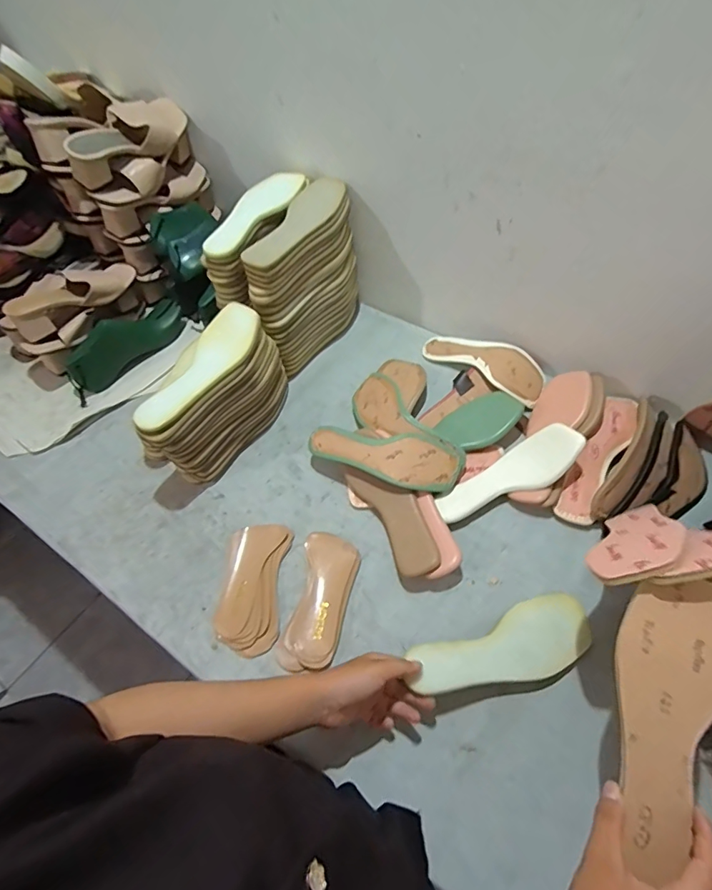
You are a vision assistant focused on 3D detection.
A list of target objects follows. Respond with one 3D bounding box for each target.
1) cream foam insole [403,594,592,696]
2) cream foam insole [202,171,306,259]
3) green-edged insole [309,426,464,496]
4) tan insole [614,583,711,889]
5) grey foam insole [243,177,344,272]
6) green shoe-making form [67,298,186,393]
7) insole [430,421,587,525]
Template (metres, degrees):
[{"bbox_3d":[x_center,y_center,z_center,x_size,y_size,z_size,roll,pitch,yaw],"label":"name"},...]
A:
[{"bbox_3d":[0.174,0.238,0.534,0.224,0.014,0.077,-12,56,-14],"label":"cream foam insole"},{"bbox_3d":[-0.166,-0.376,0.736,0.082,0.014,0.223,20,60,17],"label":"cream foam insole"},{"bbox_3d":[0.040,0.019,0.675,0.233,0.035,0.087,8,57,10],"label":"green-edged insole"},{"bbox_3d":[0.247,0.211,0.364,0.078,0.011,0.213,18,70,16],"label":"tan insole"},{"bbox_3d":[-0.091,-0.350,0.719,0.082,0.017,0.228,22,66,20],"label":"grey foam insole"},{"bbox_3d":[-0.432,-0.200,0.859,0.064,0.084,0.236,29,63,22],"label":"green shoe-making form"},{"bbox_3d":[0.219,0.045,0.658,0.217,0.038,0.077,-32,58,4],"label":"insole"}]

